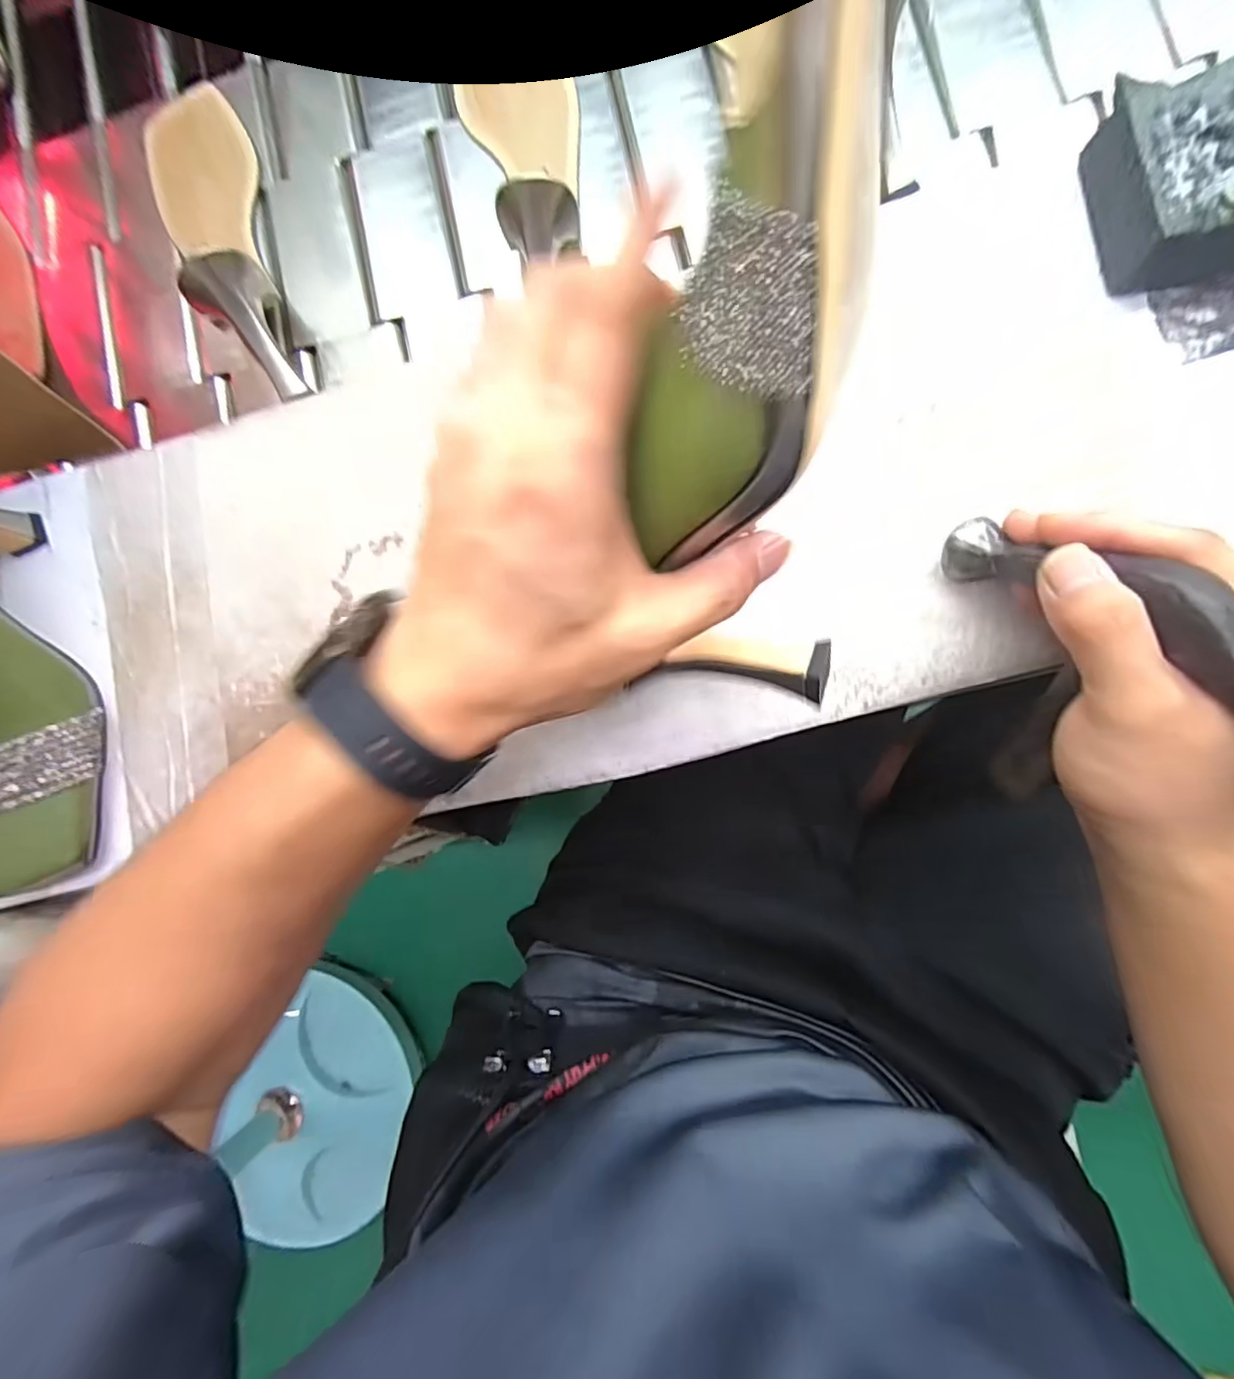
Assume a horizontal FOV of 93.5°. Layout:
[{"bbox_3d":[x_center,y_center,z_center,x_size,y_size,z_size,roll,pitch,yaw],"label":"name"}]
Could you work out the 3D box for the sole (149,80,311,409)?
[{"bbox_3d":[-0.262,-0.309,0.377,0.073,0.062,0.242,-30,82,3],"label":"sole"}]

